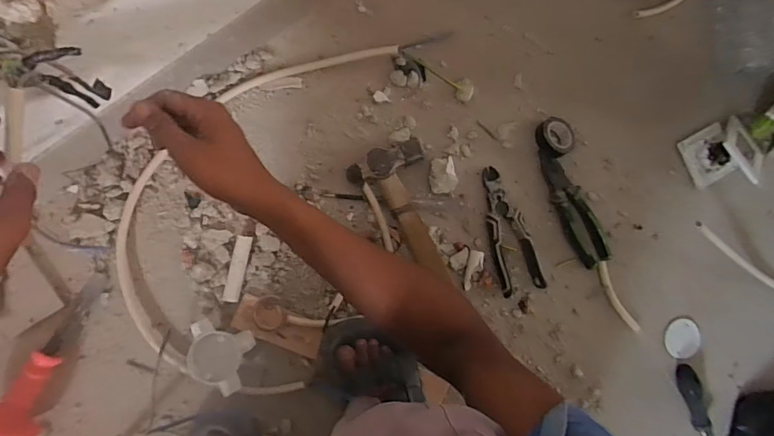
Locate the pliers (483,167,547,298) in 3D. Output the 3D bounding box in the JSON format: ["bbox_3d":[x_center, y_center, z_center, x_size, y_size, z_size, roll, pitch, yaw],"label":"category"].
[{"bbox_3d":[0.176,0.019,0.662,0.066,0.012,0.188,-18,90,-9],"label":"pliers"}]

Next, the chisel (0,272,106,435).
[{"bbox_3d":[-0.416,0.165,0.564,0.063,0.059,0.200,24,68,-7],"label":"chisel"}]

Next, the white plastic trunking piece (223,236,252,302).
[{"bbox_3d":[-0.199,0.067,0.601,0.021,0.018,0.086,12,86,-8],"label":"white plastic trunking piece"}]

